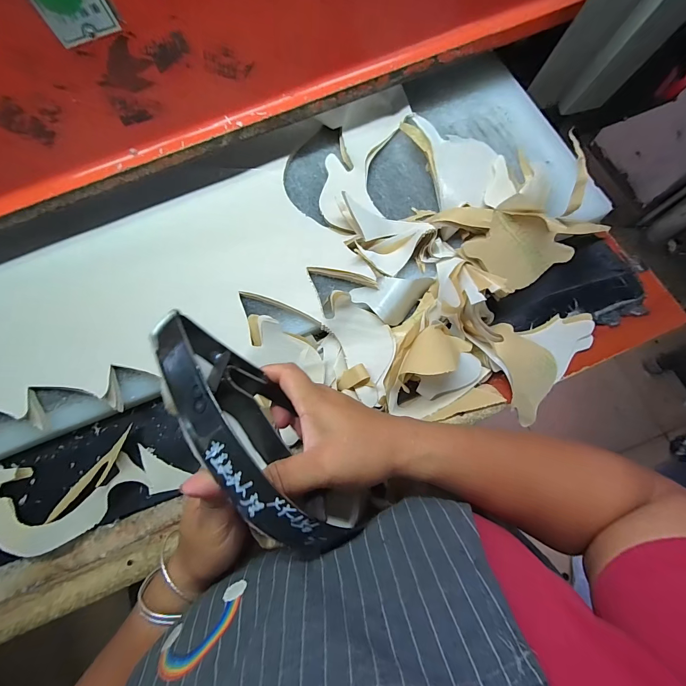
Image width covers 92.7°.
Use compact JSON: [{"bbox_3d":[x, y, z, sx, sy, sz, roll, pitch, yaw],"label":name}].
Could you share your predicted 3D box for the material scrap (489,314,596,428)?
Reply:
[{"bbox_3d":[0.266,0.014,0.463,0.114,0.039,0.163,36,80,9],"label":"material scrap"}]

